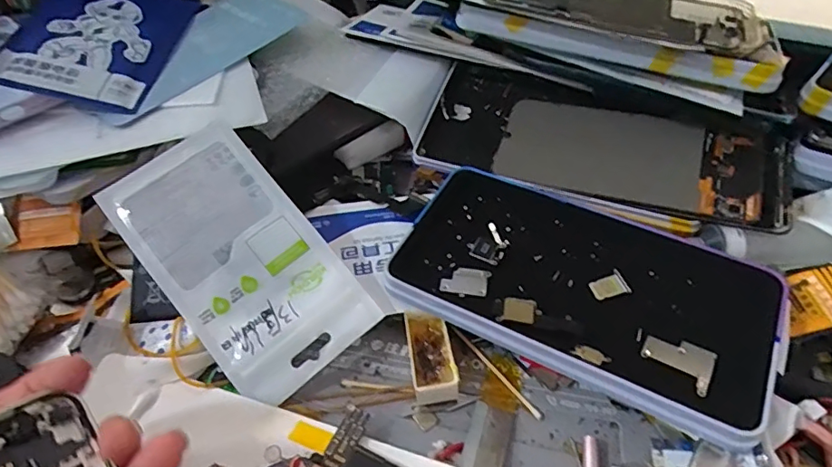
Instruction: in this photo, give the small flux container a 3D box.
[{"bbox_3d":[0.008,0.064,0.272,0.021,0.019,0.045,-5,48,-5],"label":"small flux container"}]

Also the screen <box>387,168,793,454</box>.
[{"bbox_3d":[0.086,0.025,0.276,0.185,0.010,0.104,23,56,21],"label":"screen"}]

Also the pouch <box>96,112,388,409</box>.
[{"bbox_3d":[-0.095,0.011,0.277,0.080,0.010,0.147,-38,77,-12],"label":"pouch"}]

